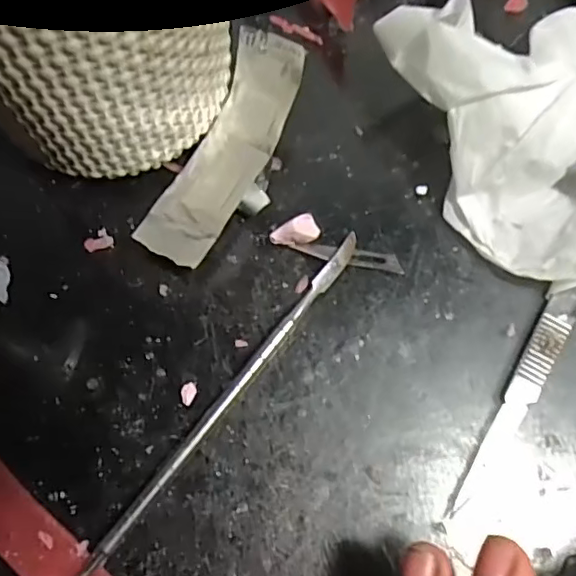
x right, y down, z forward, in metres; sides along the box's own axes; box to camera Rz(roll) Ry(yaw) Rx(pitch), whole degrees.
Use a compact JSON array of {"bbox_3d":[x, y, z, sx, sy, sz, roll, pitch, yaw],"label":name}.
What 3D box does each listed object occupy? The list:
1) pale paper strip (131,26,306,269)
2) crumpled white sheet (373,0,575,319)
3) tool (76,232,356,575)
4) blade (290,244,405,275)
[{"bbox_3d":[-0.022,-0.049,0.201,0.028,0.027,0.085,24,73,8],"label":"pale paper strip"},{"bbox_3d":[0.103,-0.053,0.196,0.102,0.041,0.104,-24,73,-8],"label":"crumpled white sheet"},{"bbox_3d":[-0.023,0.039,0.181,0.005,0.006,0.150,36,75,11],"label":"tool"},{"bbox_3d":[0.021,-0.011,0.200,0.038,0.004,0.007,8,71,2],"label":"blade"}]

